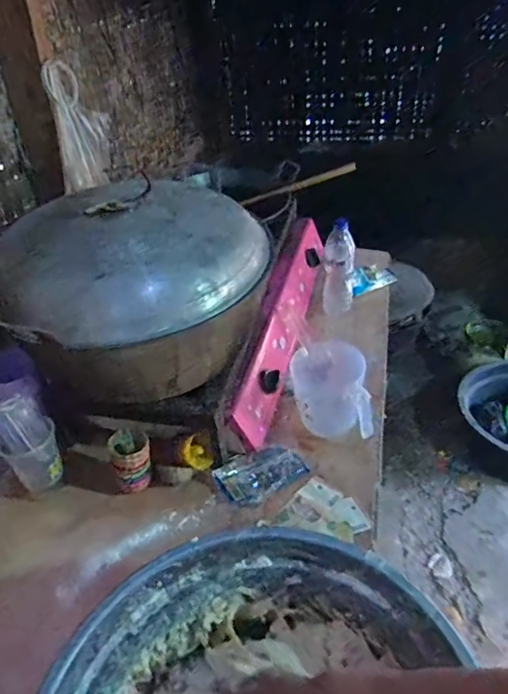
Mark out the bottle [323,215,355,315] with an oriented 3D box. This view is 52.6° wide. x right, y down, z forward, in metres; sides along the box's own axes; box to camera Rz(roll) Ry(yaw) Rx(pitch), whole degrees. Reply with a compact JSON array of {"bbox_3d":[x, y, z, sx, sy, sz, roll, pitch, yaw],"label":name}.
[{"bbox_3d":[0.193,-0.174,1.170,0.070,0.214,0.075,2,38,7],"label":"bottle"}]

